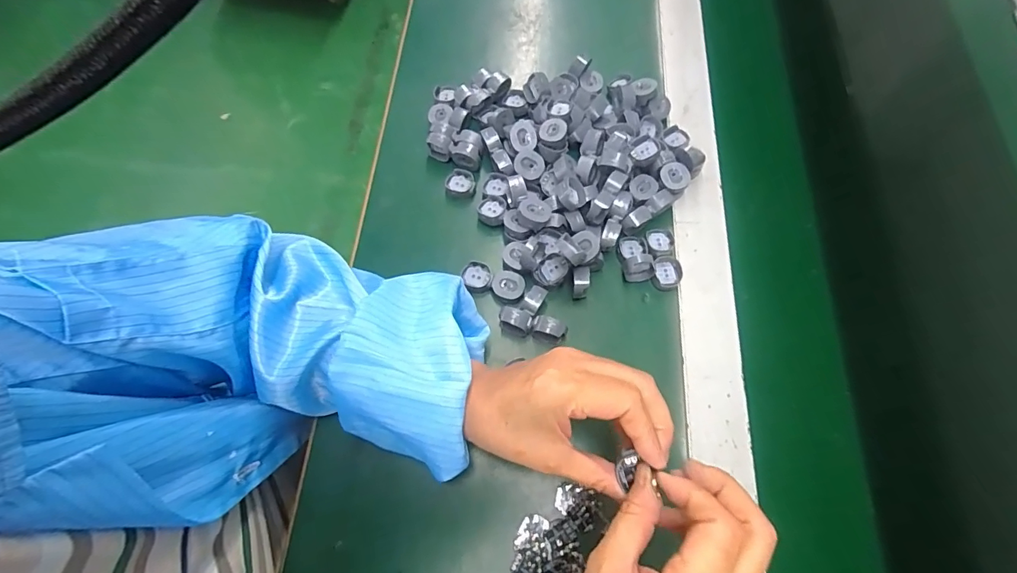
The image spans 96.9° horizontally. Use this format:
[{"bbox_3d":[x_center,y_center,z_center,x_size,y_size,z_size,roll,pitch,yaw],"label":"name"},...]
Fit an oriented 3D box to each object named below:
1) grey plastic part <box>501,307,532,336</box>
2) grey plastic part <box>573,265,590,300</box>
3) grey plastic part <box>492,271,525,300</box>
[{"bbox_3d":[0.007,0.029,0.383,0.026,0.021,0.015,23,70,10],"label":"grey plastic part"},{"bbox_3d":[0.063,-0.001,0.396,0.014,0.028,0.024,1,68,1],"label":"grey plastic part"},{"bbox_3d":[0.000,0.000,0.396,0.028,0.013,0.025,32,71,13],"label":"grey plastic part"}]

